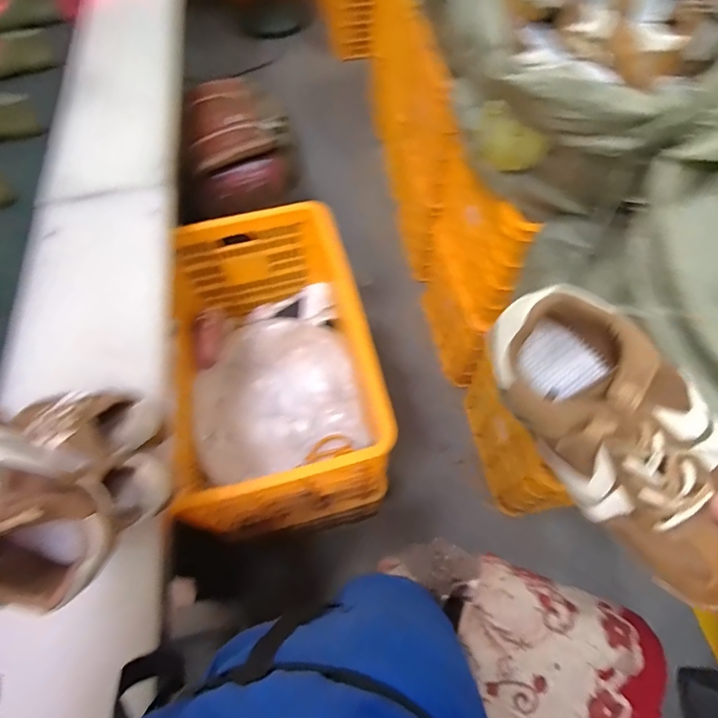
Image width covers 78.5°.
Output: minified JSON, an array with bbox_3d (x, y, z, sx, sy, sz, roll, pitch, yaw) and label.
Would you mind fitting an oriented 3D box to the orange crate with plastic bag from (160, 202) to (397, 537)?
[{"bbox_3d":[-0.187,0.030,1.001,0.383,0.366,0.599,-14,63,-6],"label":"orange crate with plastic bag"}]

